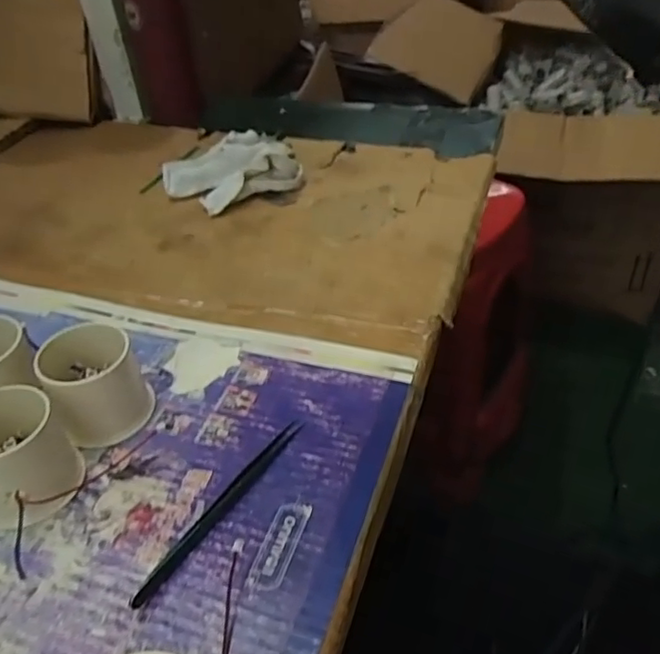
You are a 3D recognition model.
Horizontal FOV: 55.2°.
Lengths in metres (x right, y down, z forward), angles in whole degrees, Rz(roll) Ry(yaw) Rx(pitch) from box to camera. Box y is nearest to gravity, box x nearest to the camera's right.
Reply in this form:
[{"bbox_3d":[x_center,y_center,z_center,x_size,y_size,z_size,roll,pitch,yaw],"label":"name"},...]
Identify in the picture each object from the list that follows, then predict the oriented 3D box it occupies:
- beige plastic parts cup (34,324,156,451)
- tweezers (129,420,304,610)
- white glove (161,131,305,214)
[{"bbox_3d":[-0.137,0.030,0.367,0.055,0.048,0.060,-3,40,2],"label":"beige plastic parts cup"},{"bbox_3d":[-0.054,0.088,0.321,0.009,0.010,0.127,19,45,26],"label":"tweezers"},{"bbox_3d":[-0.091,-0.142,0.575,0.109,0.048,0.066,-22,43,-20],"label":"white glove"}]

